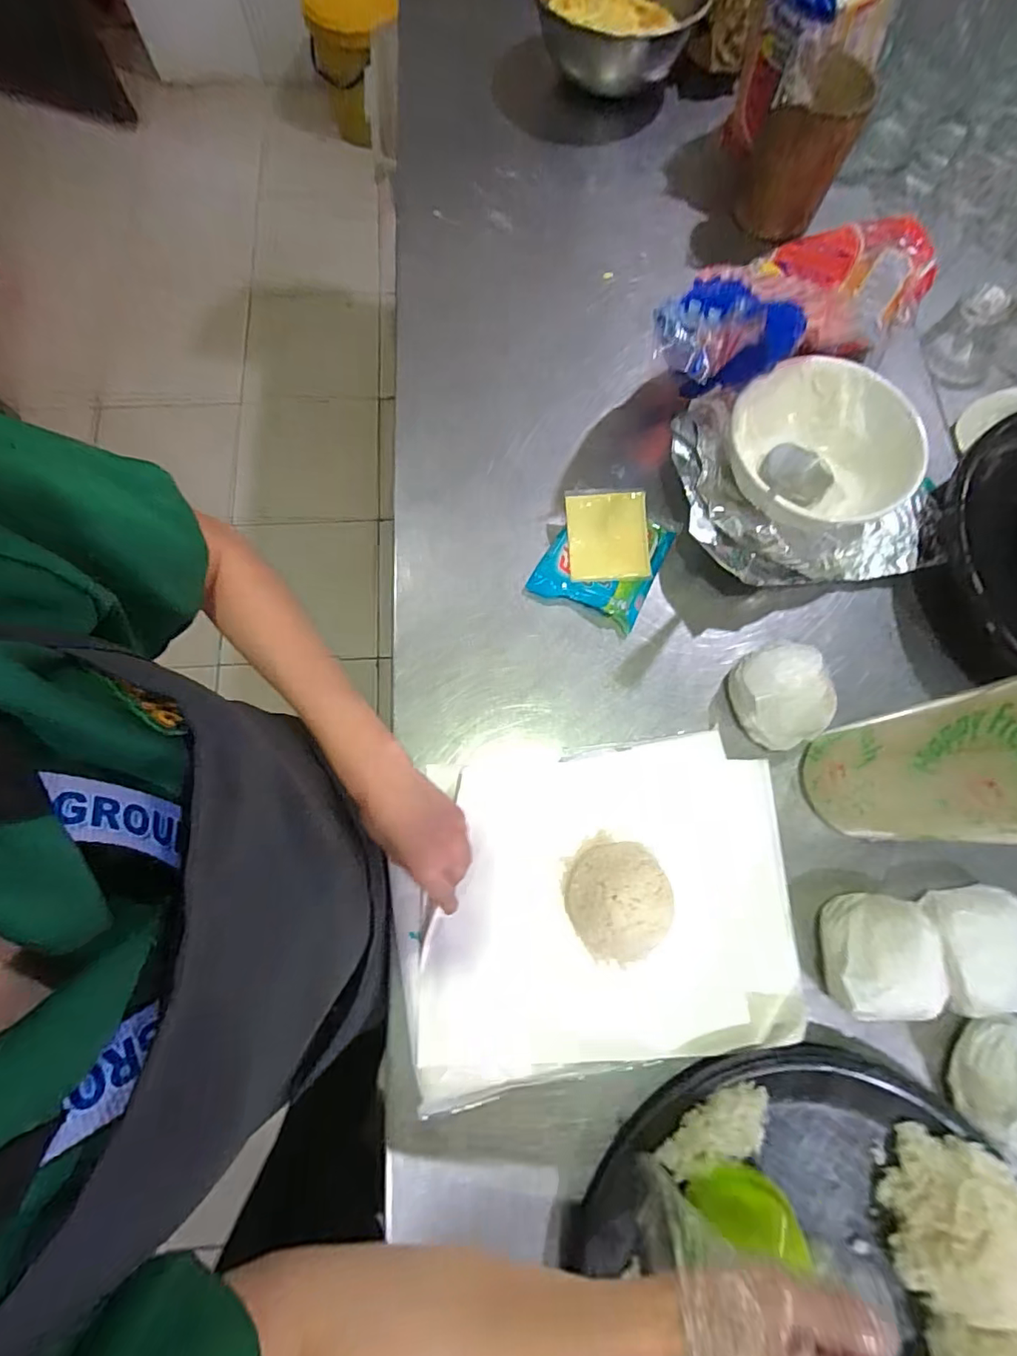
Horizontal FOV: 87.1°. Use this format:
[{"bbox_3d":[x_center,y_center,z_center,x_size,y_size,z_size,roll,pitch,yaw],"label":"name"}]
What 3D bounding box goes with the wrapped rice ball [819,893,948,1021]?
[{"bbox_3d":[0.285,0.215,0.411,0.078,0.053,0.087,1,73,-1],"label":"wrapped rice ball"}]

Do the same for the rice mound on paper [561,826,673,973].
[{"bbox_3d":[0.083,0.170,0.414,0.079,0.058,0.084,0,73,-1],"label":"rice mound on paper"}]

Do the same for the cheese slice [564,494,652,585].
[{"bbox_3d":[0.095,-0.137,0.512,0.075,0.008,0.087,-4,86,3],"label":"cheese slice"}]

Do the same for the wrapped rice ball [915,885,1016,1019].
[{"bbox_3d":[0.372,0.215,0.423,0.077,0.052,0.090,-5,74,-2],"label":"wrapped rice ball"}]

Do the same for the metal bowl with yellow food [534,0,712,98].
[{"bbox_3d":[0.144,-0.867,0.697,0.205,0.088,0.202,0,75,-1],"label":"metal bowl with yellow food"}]

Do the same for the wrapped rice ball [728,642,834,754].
[{"bbox_3d":[0.239,0.017,0.473,0.079,0.053,0.086,-28,76,-9],"label":"wrapped rice ball"}]

